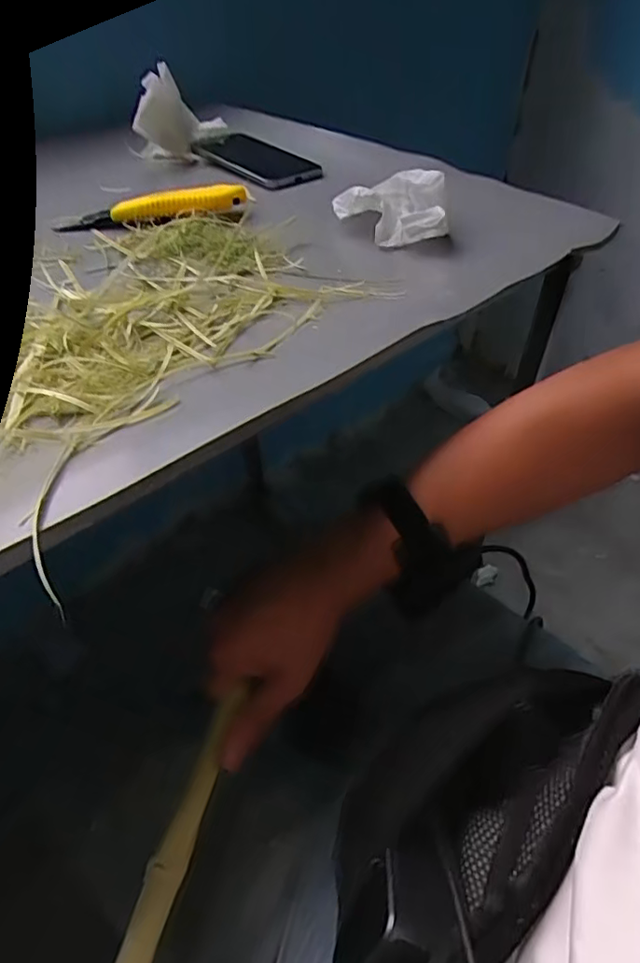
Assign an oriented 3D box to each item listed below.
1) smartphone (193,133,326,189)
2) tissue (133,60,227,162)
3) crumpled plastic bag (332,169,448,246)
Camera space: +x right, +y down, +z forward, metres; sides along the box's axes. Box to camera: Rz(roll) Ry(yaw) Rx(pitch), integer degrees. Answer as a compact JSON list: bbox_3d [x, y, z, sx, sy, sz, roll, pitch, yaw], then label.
[{"bbox_3d":[-0.072,-0.357,0.634,0.085,0.016,0.160,-30,52,-28],"label":"smartphone"},{"bbox_3d":[-0.157,-0.408,0.638,0.102,0.082,0.083,-8,45,-9],"label":"tissue"},{"bbox_3d":[0.064,-0.232,0.481,0.066,0.047,0.086,-27,51,-26],"label":"crumpled plastic bag"}]

